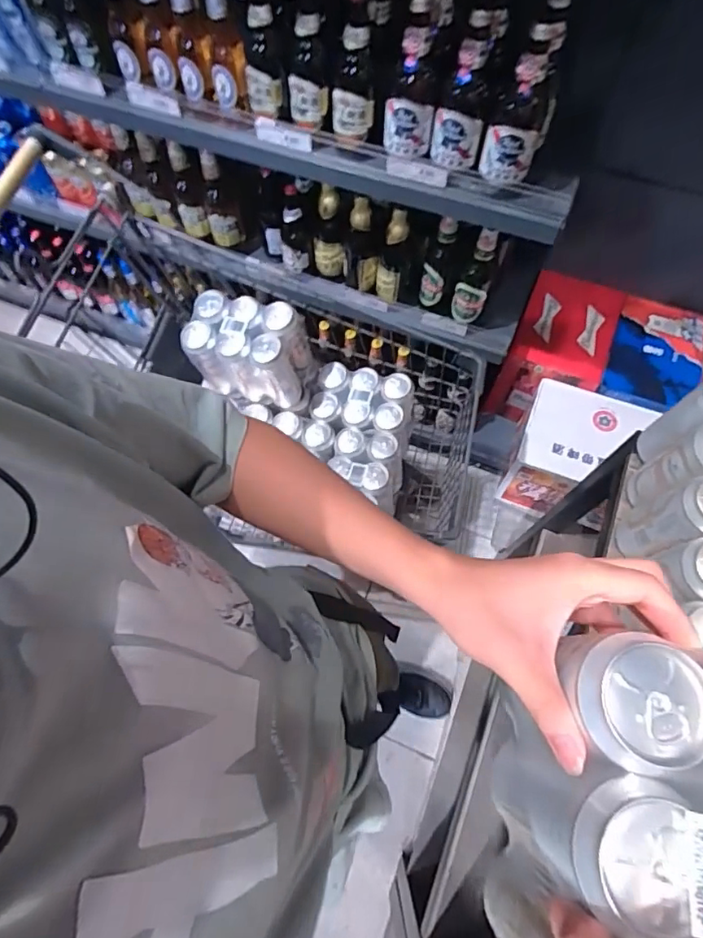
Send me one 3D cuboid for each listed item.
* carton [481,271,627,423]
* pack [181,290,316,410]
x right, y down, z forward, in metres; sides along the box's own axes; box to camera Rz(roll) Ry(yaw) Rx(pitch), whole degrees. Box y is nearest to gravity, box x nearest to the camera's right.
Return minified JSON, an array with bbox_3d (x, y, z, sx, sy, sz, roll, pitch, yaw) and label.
[{"bbox_3d":[0.565,-0.319,1.478,0.234,0.289,0.318,23,69,9],"label":"carton"},{"bbox_3d":[-0.186,-0.218,0.976,0.198,0.184,0.134,20,69,8],"label":"pack"}]

